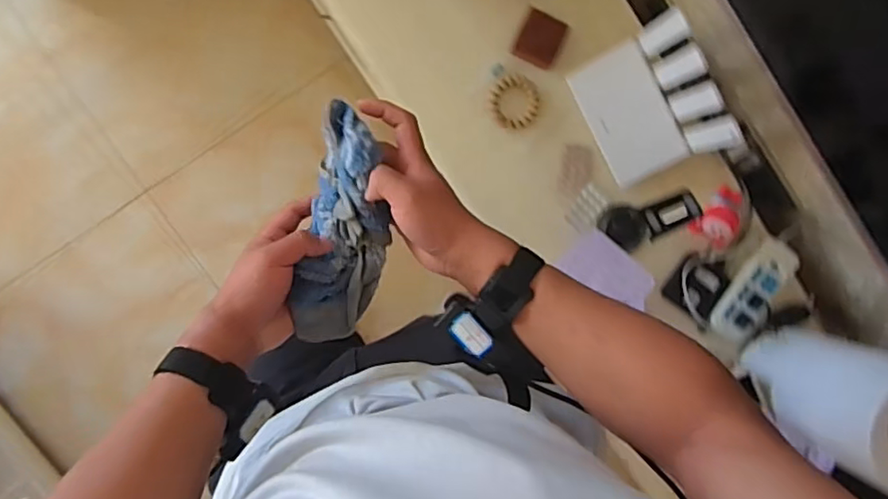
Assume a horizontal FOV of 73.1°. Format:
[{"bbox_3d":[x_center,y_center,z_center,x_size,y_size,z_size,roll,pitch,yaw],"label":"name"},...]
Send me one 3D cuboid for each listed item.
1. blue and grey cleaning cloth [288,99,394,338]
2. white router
[{"bbox_3d":[-0.087,-0.018,0.540,0.073,0.050,0.211,7,106,-5],"label":"blue and grey cleaning cloth"},{"bbox_3d":[0.361,-0.249,1.009,0.190,0.143,0.232,-29,96,-3],"label":"white router"}]

